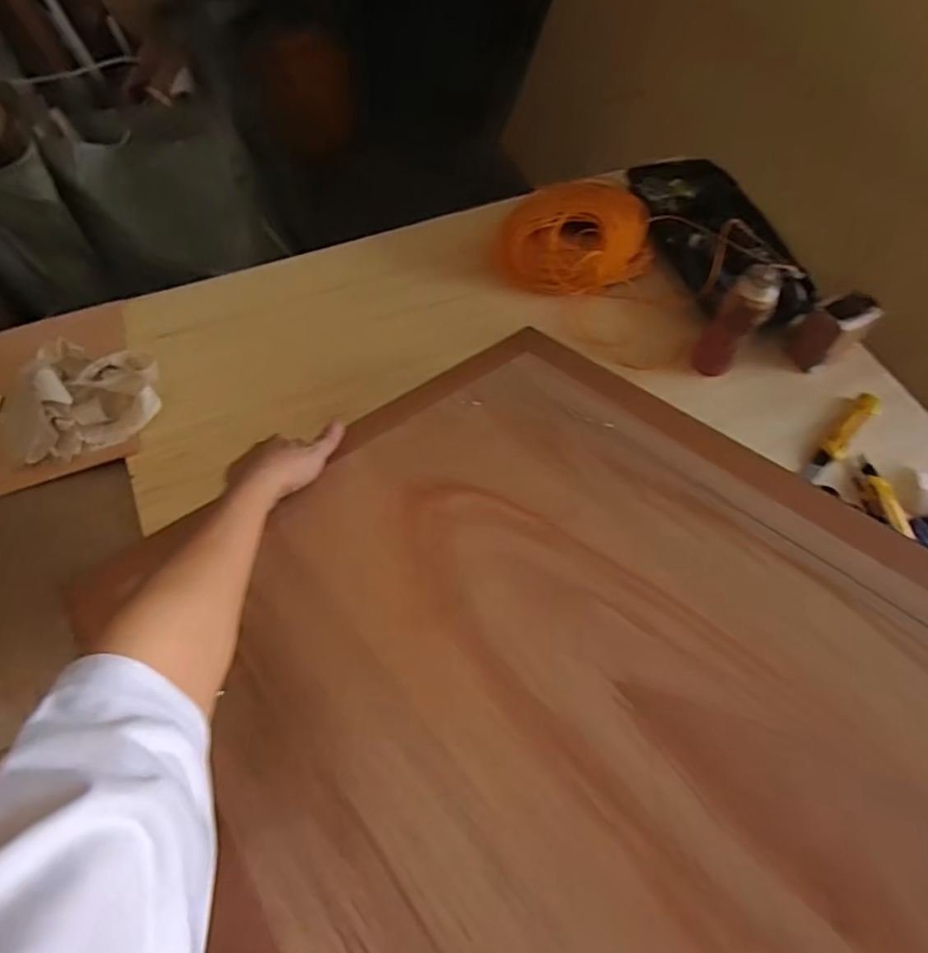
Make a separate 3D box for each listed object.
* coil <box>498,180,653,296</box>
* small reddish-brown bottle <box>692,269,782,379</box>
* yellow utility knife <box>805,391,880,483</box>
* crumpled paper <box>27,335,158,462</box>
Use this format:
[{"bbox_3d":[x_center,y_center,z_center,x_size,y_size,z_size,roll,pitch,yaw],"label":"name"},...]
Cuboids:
[{"bbox_3d":[0.171,-0.365,0.878,0.221,0.076,0.203,14,64,6],"label":"coil"},{"bbox_3d":[0.352,-0.194,0.778,0.058,0.168,0.045,33,68,15],"label":"small reddish-brown bottle"},{"bbox_3d":[0.501,-0.053,0.789,0.030,0.024,0.155,39,69,17],"label":"yellow utility knife"},{"bbox_3d":[-0.477,-0.103,0.748,0.174,0.054,0.160,-13,64,-7],"label":"crumpled paper"}]

